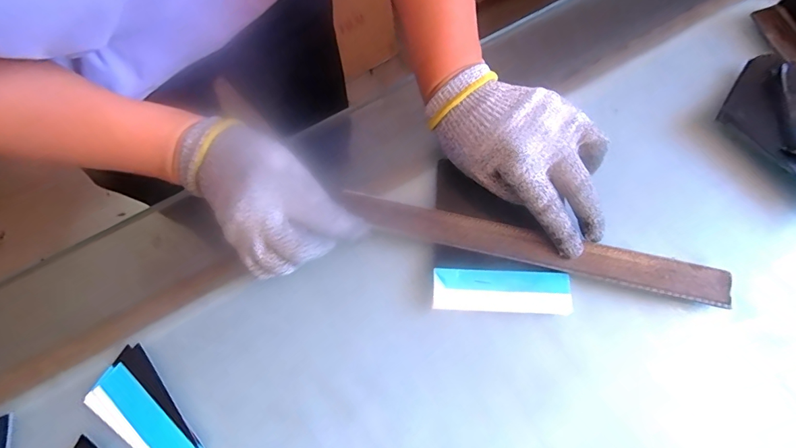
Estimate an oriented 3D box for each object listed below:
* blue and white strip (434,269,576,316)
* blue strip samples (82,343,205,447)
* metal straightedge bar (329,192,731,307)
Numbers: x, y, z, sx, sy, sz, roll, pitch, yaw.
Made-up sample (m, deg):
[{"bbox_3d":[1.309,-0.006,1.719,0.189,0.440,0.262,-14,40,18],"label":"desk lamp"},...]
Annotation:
[{"bbox_3d":[0.076,0.051,0.306,0.099,0.016,0.030,3,72,3],"label":"blue and white strip"},{"bbox_3d":[-0.178,0.139,0.289,0.102,0.004,0.048,38,77,13],"label":"blue strip samples"},{"bbox_3d":[0.098,0.016,0.311,0.288,0.006,0.030,13,73,7],"label":"metal straightedge bar"}]

